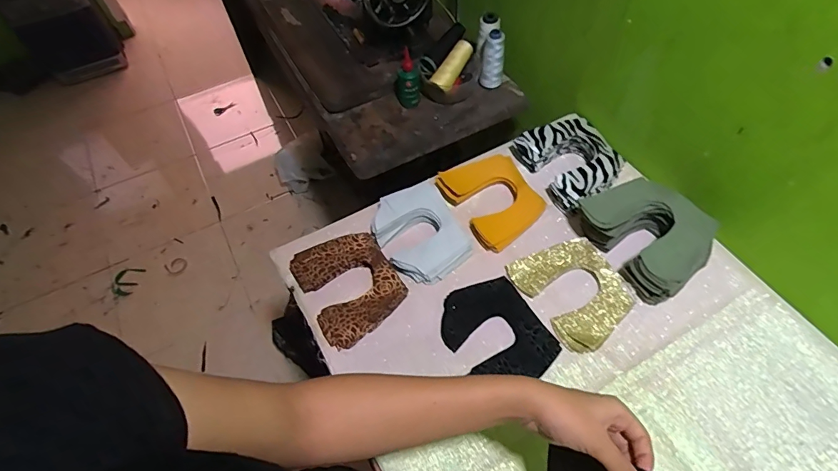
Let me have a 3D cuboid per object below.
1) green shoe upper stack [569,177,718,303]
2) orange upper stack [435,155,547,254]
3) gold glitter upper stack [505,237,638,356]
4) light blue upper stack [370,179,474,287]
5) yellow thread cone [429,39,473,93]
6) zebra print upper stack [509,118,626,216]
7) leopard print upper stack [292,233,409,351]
[{"bbox_3d":[0.340,-0.009,0.658,0.151,0.064,0.179,-27,59,-14],"label":"green shoe upper stack"},{"bbox_3d":[0.120,-0.064,0.730,0.129,0.013,0.160,-31,71,-14],"label":"orange upper stack"},{"bbox_3d":[0.226,0.075,0.646,0.133,0.013,0.160,-28,59,-14],"label":"gold glitter upper stack"},{"bbox_3d":[0.001,-0.005,0.696,0.124,0.040,0.155,-28,59,-14],"label":"light blue upper stack"},{"bbox_3d":[0.067,-0.330,0.875,0.039,0.039,0.111,34,82,23],"label":"yellow thread cone"},{"bbox_3d":[0.259,-0.125,0.751,0.133,0.046,0.161,-24,58,-12],"label":"zebra print upper stack"},{"bbox_3d":[-0.102,0.071,0.662,0.130,0.029,0.156,-29,59,-14],"label":"leopard print upper stack"}]

